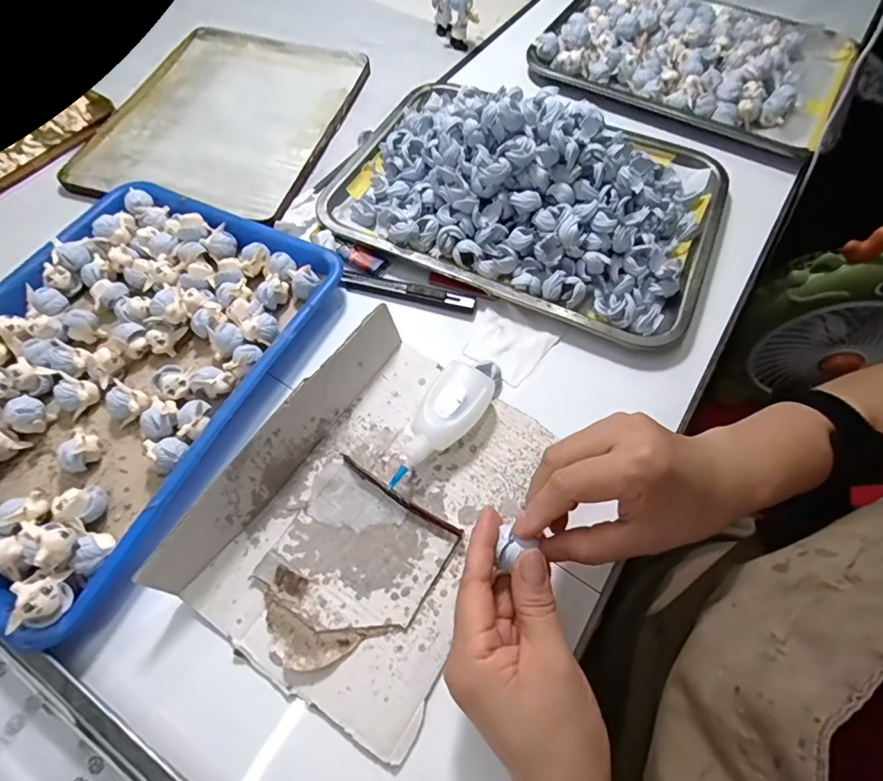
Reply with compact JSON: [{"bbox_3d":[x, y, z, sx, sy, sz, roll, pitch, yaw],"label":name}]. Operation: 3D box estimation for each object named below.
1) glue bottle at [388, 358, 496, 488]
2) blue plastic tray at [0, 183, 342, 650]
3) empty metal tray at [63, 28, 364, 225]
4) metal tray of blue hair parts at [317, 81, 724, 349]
[{"bbox_3d":[-0.001,0.027,0.338,0.041,0.028,0.099,30,66,12],"label":"glue bottle"},{"bbox_3d":[-0.254,-0.025,0.353,0.238,0.039,0.328,23,65,9],"label":"blue plastic tray"},{"bbox_3d":[-0.238,-0.308,0.516,0.243,0.023,0.300,15,64,5],"label":"empty metal tray"},{"bbox_3d":[0.080,-0.199,0.429,0.345,0.083,0.242,23,65,9],"label":"metal tray of blue hair parts"}]

